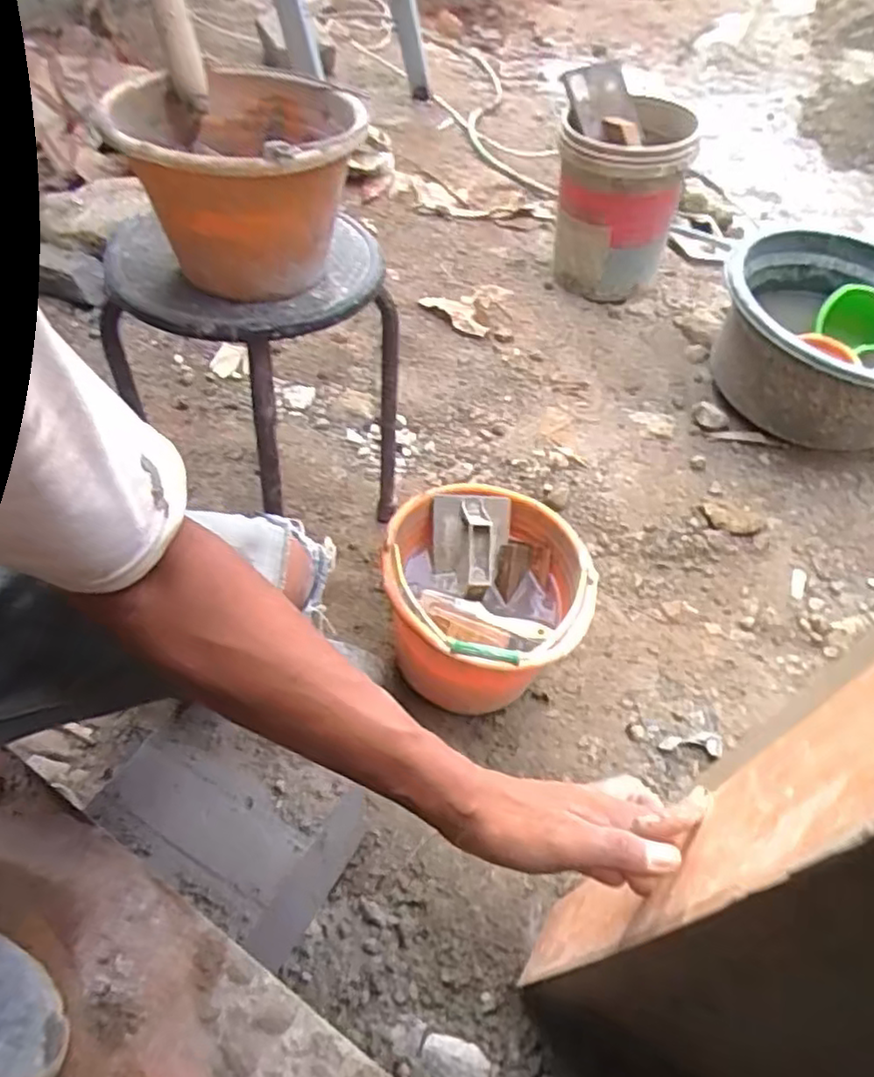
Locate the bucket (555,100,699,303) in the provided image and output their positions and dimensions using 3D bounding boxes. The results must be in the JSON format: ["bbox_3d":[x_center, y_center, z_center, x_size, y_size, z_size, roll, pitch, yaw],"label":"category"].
[{"bbox_3d":[0.433,-0.844,1.726,0.300,0.385,0.358,14,51,7],"label":"bucket"}]

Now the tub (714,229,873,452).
[{"bbox_3d":[0.837,-0.406,1.457,0.485,0.240,0.466,3,52,-4],"label":"tub"}]

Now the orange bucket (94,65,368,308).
[{"bbox_3d":[-0.208,-0.380,0.735,0.247,0.159,0.248,3,52,-4],"label":"orange bucket"}]

